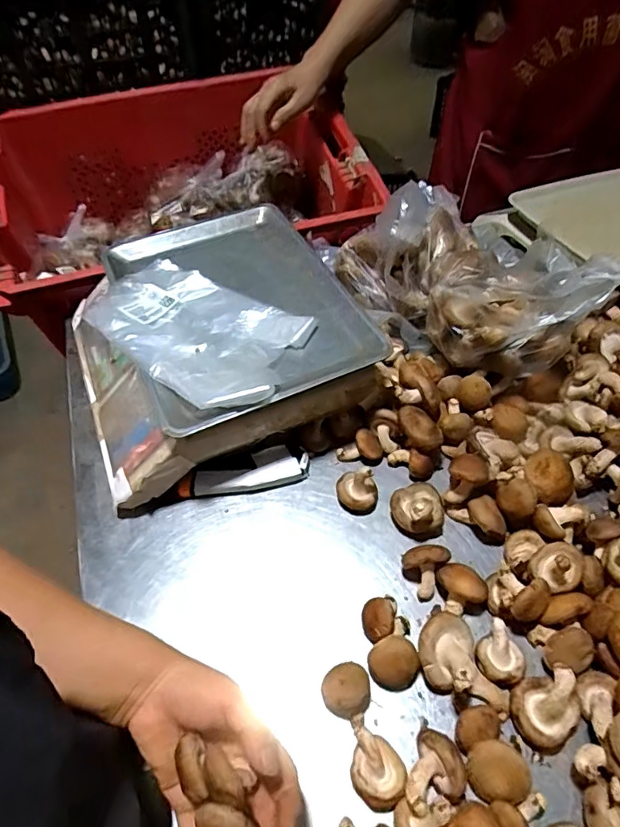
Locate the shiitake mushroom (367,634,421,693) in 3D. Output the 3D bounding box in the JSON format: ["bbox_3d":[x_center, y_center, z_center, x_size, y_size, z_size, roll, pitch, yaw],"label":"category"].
[{"bbox_3d":[0.070,0.210,0.414,0.040,0.032,0.037,0,52,1],"label":"shiitake mushroom"}]

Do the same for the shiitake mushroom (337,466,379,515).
[{"bbox_3d":[0.049,0.078,0.512,0.043,0.045,0.038,15,53,12],"label":"shiitake mushroom"}]

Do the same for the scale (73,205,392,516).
[{"bbox_3d":[-0.124,-0.096,0.601,0.314,0.114,0.339,-20,54,-14],"label":"scale"}]

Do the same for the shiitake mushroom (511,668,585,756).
[{"bbox_3d":[0.191,0.233,0.388,0.057,0.029,0.049,-12,53,-9],"label":"shiitake mushroom"}]

